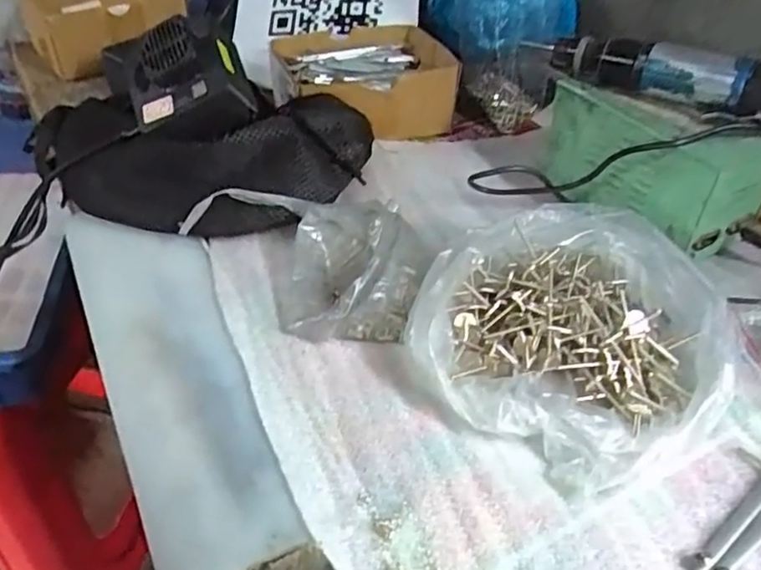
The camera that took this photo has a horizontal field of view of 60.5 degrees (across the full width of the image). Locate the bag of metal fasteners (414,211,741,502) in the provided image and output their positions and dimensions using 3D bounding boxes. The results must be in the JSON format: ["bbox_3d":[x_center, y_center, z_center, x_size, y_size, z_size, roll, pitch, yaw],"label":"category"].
[{"bbox_3d":[0.121,0.023,0.414,0.190,0.048,0.184,28,46,26],"label":"bag of metal fasteners"}]

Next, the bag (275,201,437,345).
[{"bbox_3d":[-0.019,-0.013,0.464,0.106,0.040,0.112,4,40,1],"label":"bag"}]

